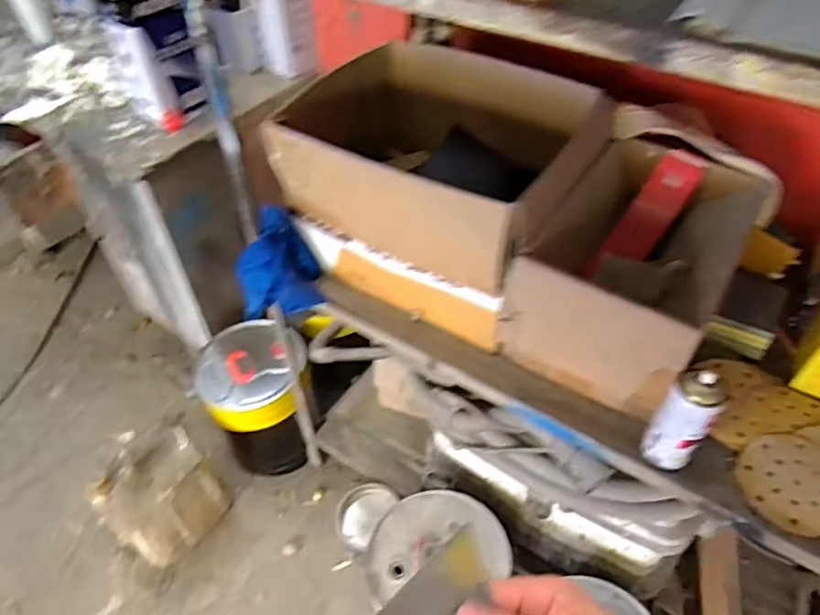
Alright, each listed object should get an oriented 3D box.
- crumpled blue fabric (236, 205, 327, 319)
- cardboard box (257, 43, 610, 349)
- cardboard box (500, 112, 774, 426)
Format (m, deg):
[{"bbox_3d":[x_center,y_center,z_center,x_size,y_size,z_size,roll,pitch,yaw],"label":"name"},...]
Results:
[{"bbox_3d":[-0.237,-0.075,1.058,0.138,0.170,0.117,-12,48,-9],"label":"crumpled blue fabric"},{"bbox_3d":[0.035,-0.232,1.068,0.467,0.282,0.417,22,52,21],"label":"cardboard box"},{"bbox_3d":[0.356,-0.074,0.931,0.255,0.240,0.453,26,53,24],"label":"cardboard box"}]

